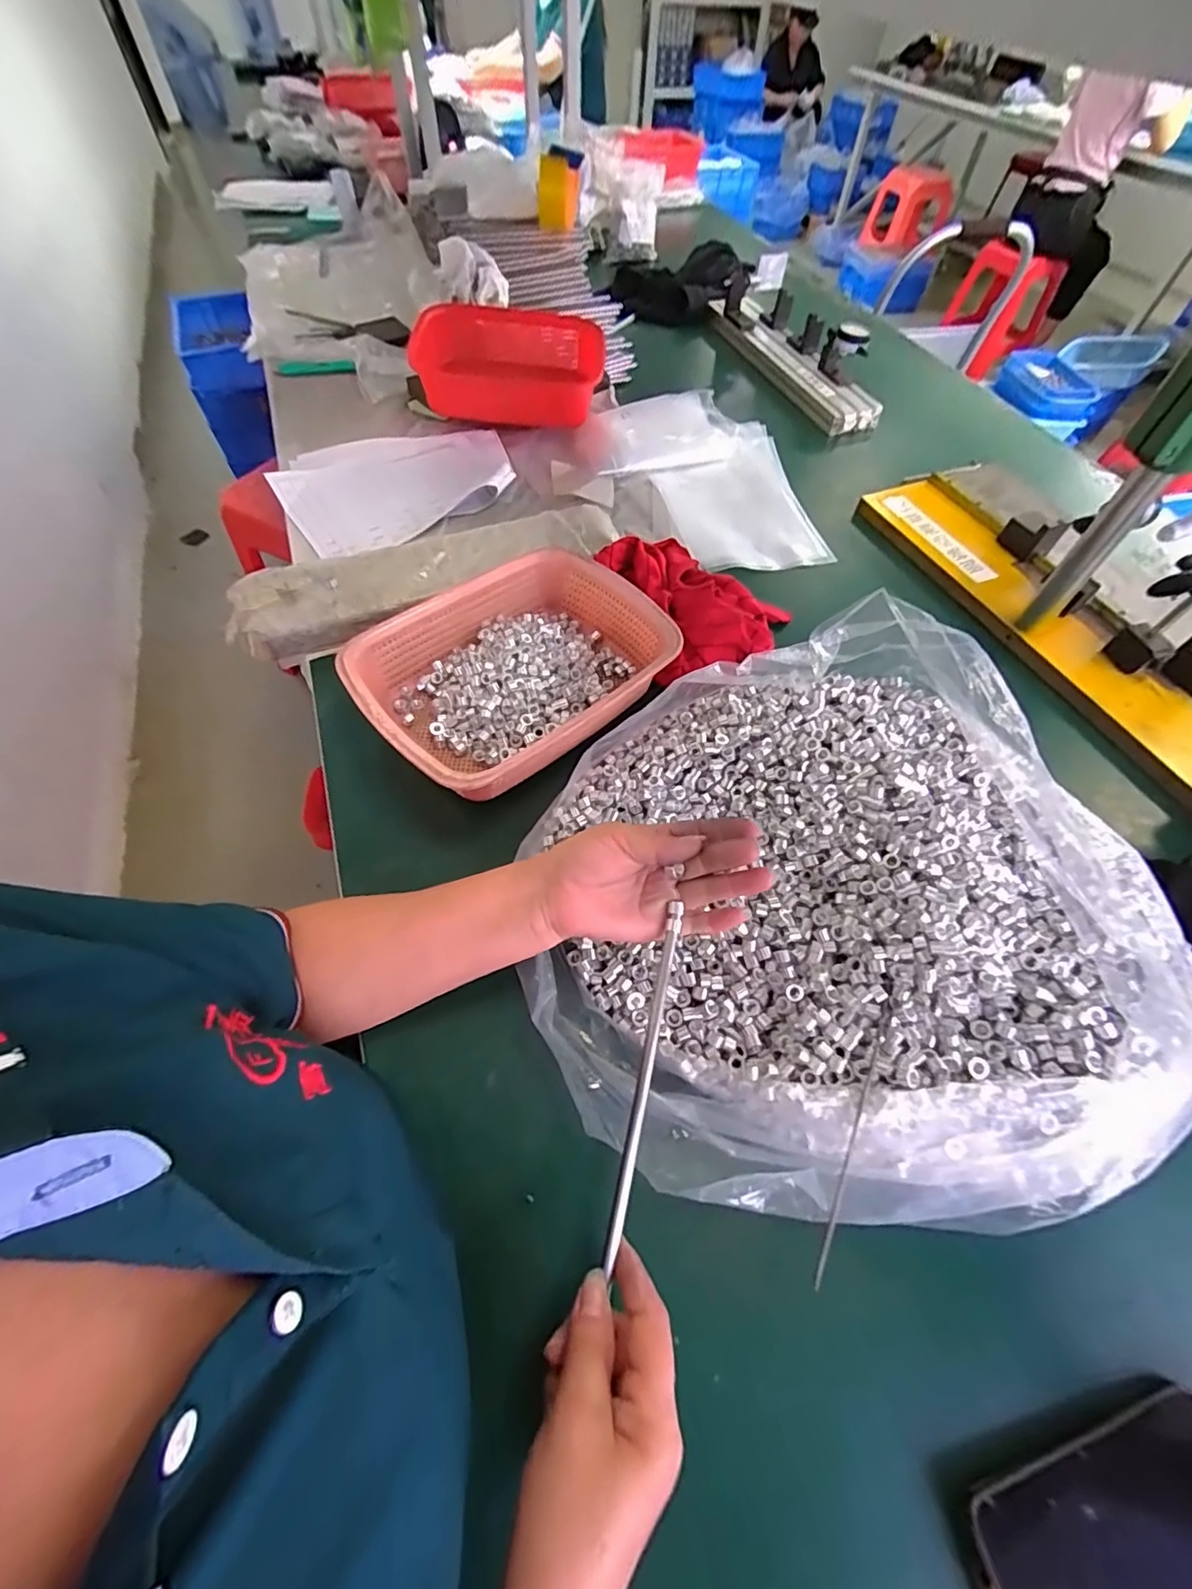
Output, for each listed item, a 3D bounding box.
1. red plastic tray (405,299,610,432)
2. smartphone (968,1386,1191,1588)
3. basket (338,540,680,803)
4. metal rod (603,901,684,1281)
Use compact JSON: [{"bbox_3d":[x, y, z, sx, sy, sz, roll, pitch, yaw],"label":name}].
[{"bbox_3d":[-0.146,-0.709,0.905,0.308,0.086,0.218,7,59,2],"label":"red plastic tray"},{"bbox_3d":[0.284,0.392,0.287,0.167,0.010,0.083,-13,60,-10],"label":"smartphone"},{"bbox_3d":[-0.081,-0.124,0.555,0.289,0.072,0.215,-37,67,-22],"label":"basket"},{"bbox_3d":[0.031,0.173,0.347,0.008,0.012,0.203,13,71,4],"label":"metal rod"}]

